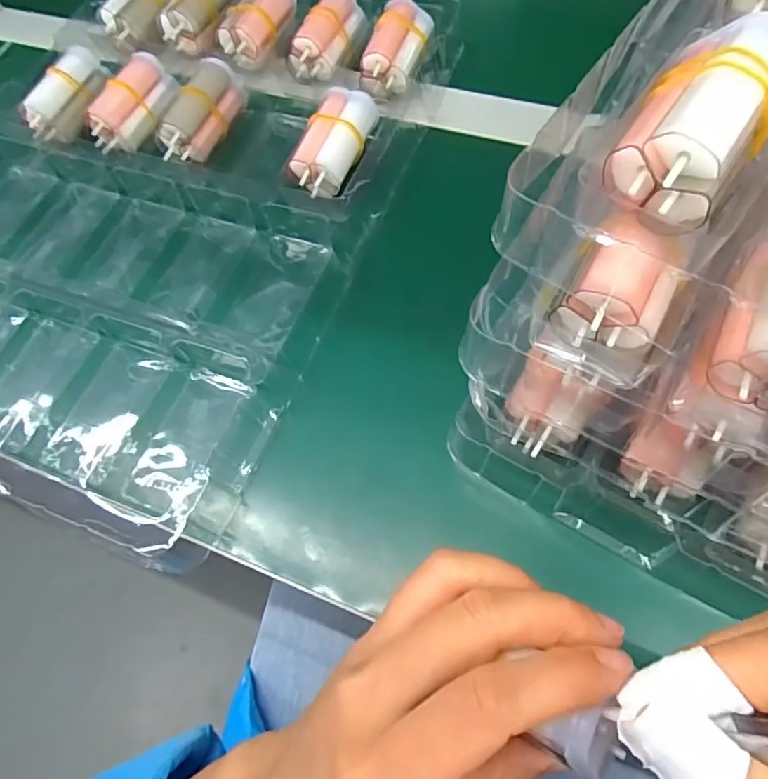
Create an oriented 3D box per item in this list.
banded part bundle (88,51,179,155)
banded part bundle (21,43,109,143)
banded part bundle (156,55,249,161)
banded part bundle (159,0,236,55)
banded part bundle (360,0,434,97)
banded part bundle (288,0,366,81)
[{"bbox_3d":[-0.167,-0.192,0.365,0.025,0.027,0.071,25,78,15],"label":"banded part bundle"},{"bbox_3d":[-0.215,-0.202,0.373,0.025,0.025,0.069,26,84,16],"label":"banded part bundle"},{"bbox_3d":[-0.118,-0.181,0.356,0.029,0.031,0.071,23,78,15],"label":"banded part bundle"},{"bbox_3d":[-0.133,-0.281,0.402,0.030,0.027,0.069,29,82,17],"label":"banded part bundle"},{"bbox_3d":[0.009,-0.229,0.361,0.033,0.022,0.067,20,80,13],"label":"banded part bundle"},{"bbox_3d":[-0.037,-0.248,0.378,0.034,0.023,0.070,25,81,15],"label":"banded part bundle"}]

